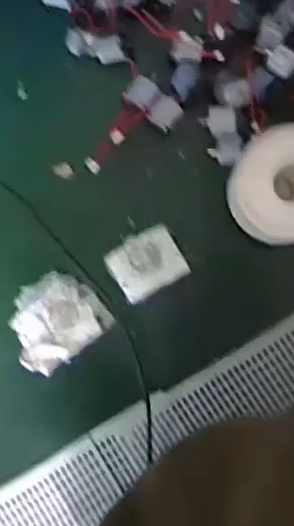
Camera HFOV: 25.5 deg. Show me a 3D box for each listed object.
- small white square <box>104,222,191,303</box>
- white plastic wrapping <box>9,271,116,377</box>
[{"bbox_3d":[0.000,0.000,0.433,0.047,0.004,0.039,-30,87,4],"label":"small white square"},{"bbox_3d":[-0.063,0.039,0.437,0.065,0.005,0.055,-40,86,4],"label":"white plastic wrapping"}]

